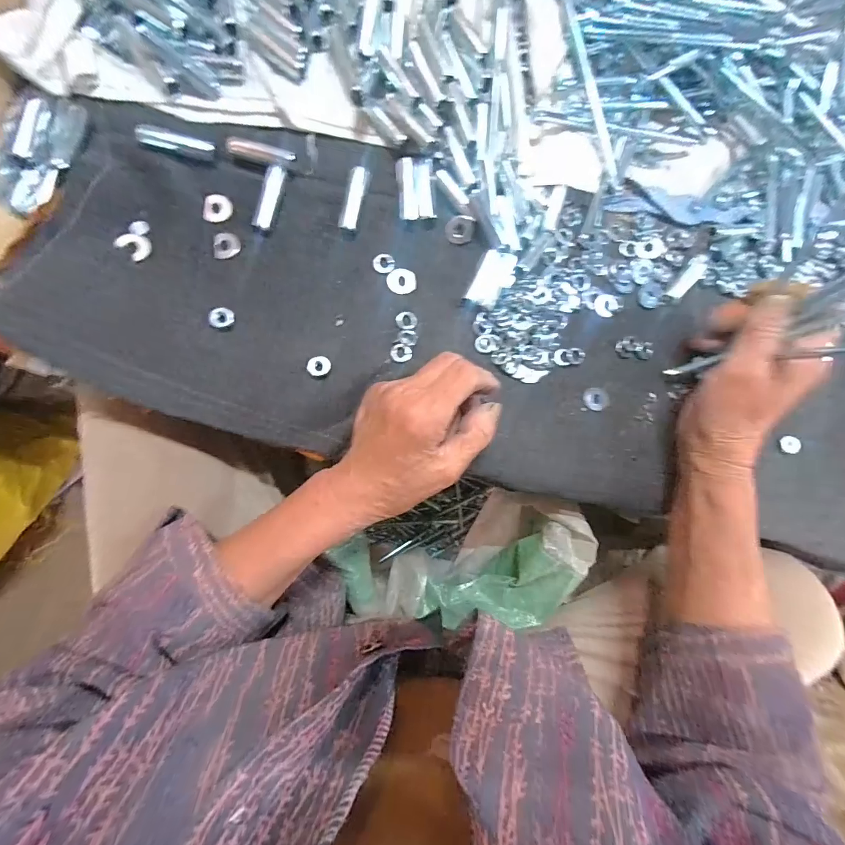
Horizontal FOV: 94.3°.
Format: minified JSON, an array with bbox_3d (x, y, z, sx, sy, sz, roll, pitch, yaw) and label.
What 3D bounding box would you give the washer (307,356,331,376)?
[{"bbox_3d":[-0.072,-0.039,0.275,0.016,0.004,0.014,3,88,-8],"label":"washer"}]

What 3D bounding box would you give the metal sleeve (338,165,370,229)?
[{"bbox_3d":[-0.048,-0.159,0.278,0.013,0.009,0.041,15,87,-8],"label":"metal sleeve"}]

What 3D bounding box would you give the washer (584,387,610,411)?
[{"bbox_3d":[0.139,-0.019,0.312,0.022,0.004,0.019,2,89,-8],"label":"washer"}]

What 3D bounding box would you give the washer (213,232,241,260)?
[{"bbox_3d":[-0.136,-0.123,0.271,0.017,0.004,0.018,0,89,-8],"label":"washer"}]

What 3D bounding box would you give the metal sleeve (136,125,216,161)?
[{"bbox_3d":[-0.163,-0.185,0.260,0.043,0.009,0.011,5,88,-8],"label":"metal sleeve"}]

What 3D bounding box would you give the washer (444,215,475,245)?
[{"bbox_3d":[0.028,-0.144,0.292,0.021,0.004,0.020,4,104,-2],"label":"washer"}]

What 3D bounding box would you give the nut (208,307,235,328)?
[{"bbox_3d":[-0.137,-0.071,0.267,0.015,0.004,0.015,0,89,-8],"label":"nut"}]

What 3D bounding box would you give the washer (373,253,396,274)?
[{"bbox_3d":[-0.028,-0.117,0.285,0.015,0.004,0.014,0,89,-8],"label":"washer"}]

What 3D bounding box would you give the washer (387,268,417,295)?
[{"bbox_3d":[-0.015,-0.104,0.288,0.022,0.004,0.019,2,88,-8],"label":"washer"}]

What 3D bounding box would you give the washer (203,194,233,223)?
[{"bbox_3d":[-0.142,-0.149,0.272,0.018,0.004,0.019,0,89,-8],"label":"washer"}]

